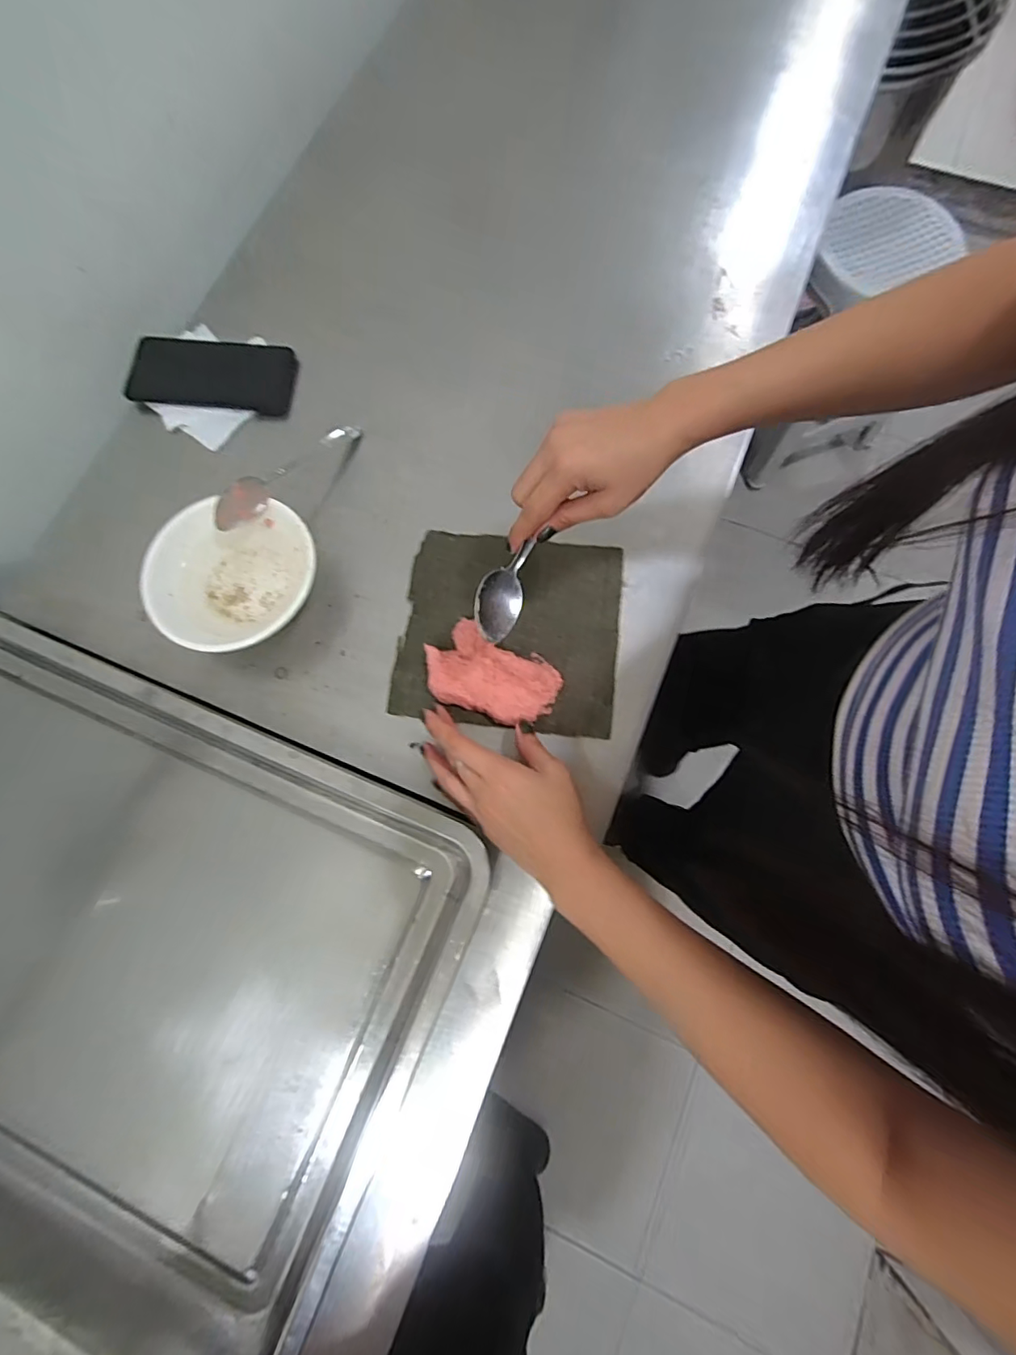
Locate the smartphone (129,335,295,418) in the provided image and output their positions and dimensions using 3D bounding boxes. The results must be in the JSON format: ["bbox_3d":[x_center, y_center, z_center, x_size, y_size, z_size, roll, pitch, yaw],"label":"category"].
[{"bbox_3d":[-0.308,-0.318,0.556,0.165,0.014,0.079,5,76,1],"label":"smartphone"}]

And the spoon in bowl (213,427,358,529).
[{"bbox_3d":[-0.209,-0.193,0.501,0.035,0.025,0.166,33,62,8],"label":"spoon in bowl"}]

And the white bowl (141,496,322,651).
[{"bbox_3d":[-0.239,-0.085,0.474,0.137,0.047,0.134,0,76,0],"label":"white bowl"}]

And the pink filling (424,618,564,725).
[{"bbox_3d":[-0.014,-0.002,0.455,0.111,0.031,0.072,27,78,7],"label":"pink filling"}]

